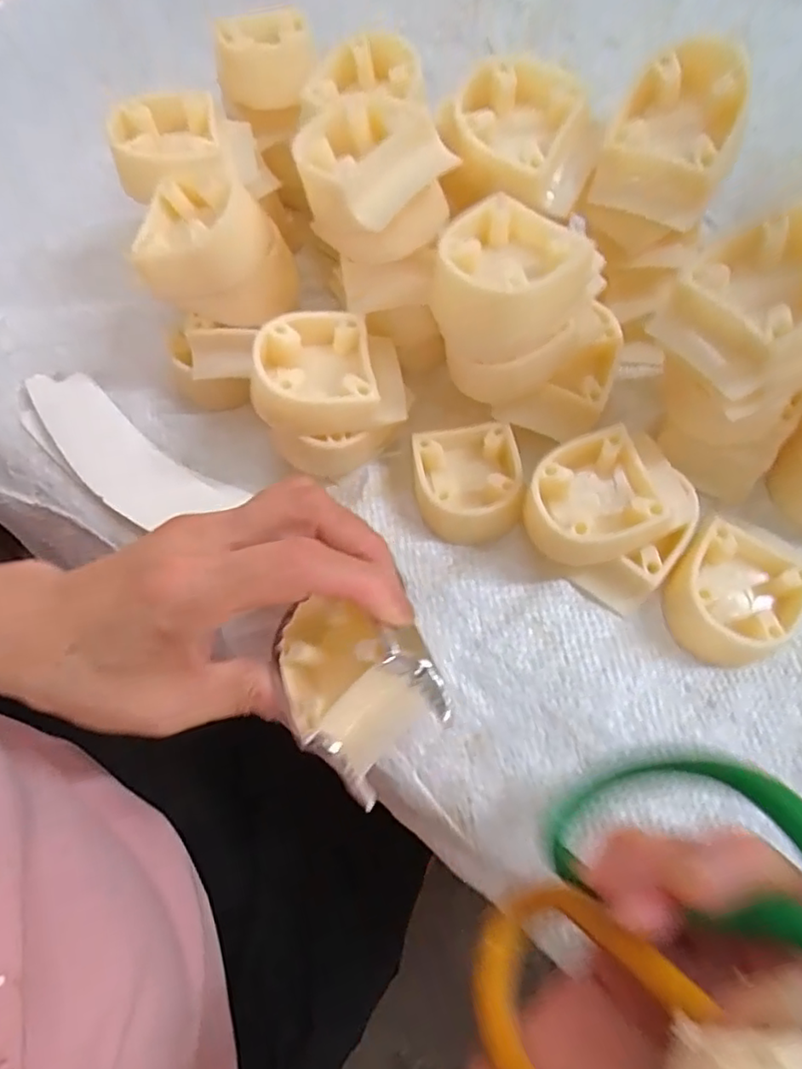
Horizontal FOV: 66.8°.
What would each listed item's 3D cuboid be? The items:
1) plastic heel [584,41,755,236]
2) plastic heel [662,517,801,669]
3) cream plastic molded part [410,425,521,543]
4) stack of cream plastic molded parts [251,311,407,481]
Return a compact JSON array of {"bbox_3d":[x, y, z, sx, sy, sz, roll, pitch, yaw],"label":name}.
[{"bbox_3d":[0.107,-0.156,0.239,0.048,0.039,0.048,30,74,14],"label":"plastic heel"},{"bbox_3d":[0.134,0.026,0.247,0.047,0.022,0.053,37,73,16],"label":"plastic heel"},{"bbox_3d":[0.030,-0.024,0.272,0.047,0.022,0.049,-1,67,2],"label":"cream plastic molded part"},{"bbox_3d":[-0.030,-0.058,0.267,0.063,0.062,0.053,-12,67,-3],"label":"stack of cream plastic molded parts"}]

